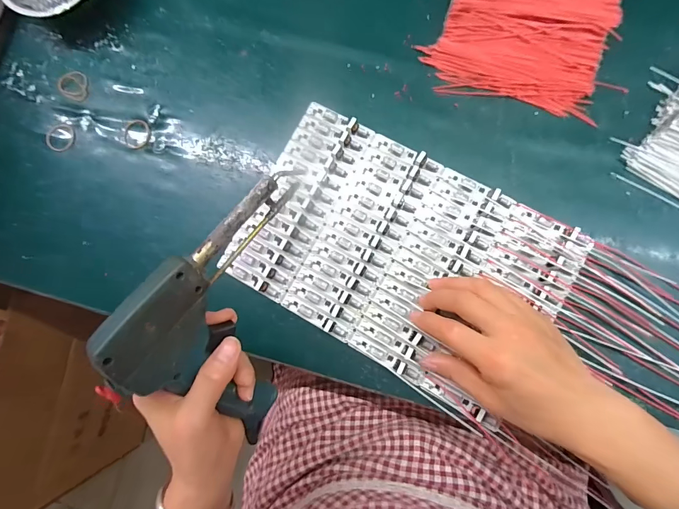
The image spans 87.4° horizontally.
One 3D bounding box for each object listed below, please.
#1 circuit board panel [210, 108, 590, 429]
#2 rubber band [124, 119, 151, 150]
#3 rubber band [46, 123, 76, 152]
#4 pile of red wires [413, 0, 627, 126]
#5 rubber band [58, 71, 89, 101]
[{"bbox_3d":[0.054,-0.001,0.335,0.286,0.013,0.187,28,88,8],"label":"circuit board panel"},{"bbox_3d":[-0.219,-0.131,0.384,0.030,0.004,0.035,5,85,7],"label":"rubber band"},{"bbox_3d":[-0.309,-0.130,0.391,0.033,0.004,0.032,28,88,8],"label":"rubber band"},{"bbox_3d":[0.180,-0.226,0.344,0.159,0.022,0.155,15,86,7],"label":"pile of red wires"},{"bbox_3d":[-0.296,-0.189,0.397,0.038,0.006,0.030,33,89,8],"label":"rubber band"}]

